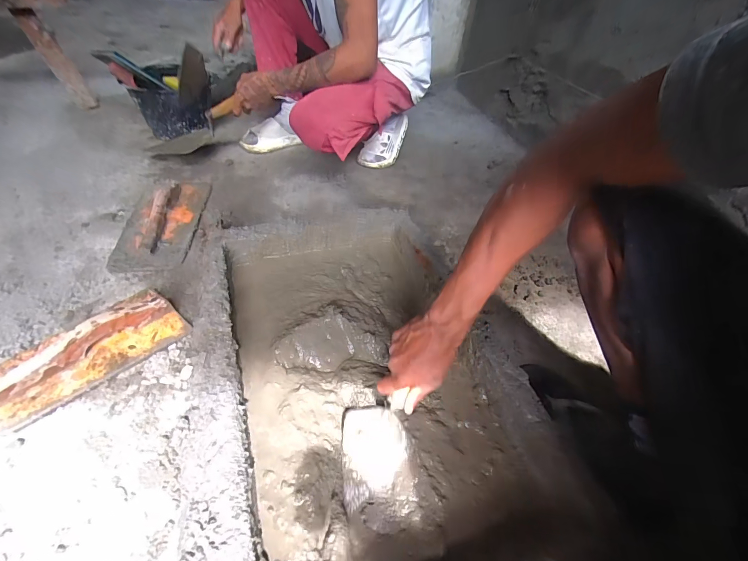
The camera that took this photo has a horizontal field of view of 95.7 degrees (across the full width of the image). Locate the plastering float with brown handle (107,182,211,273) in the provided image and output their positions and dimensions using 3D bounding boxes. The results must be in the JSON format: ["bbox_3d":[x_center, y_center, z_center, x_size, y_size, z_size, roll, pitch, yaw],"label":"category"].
[{"bbox_3d":[-0.526,-0.170,0.844,0.168,0.053,0.384,-4,45,-10],"label":"plastering float with brown handle"}]

